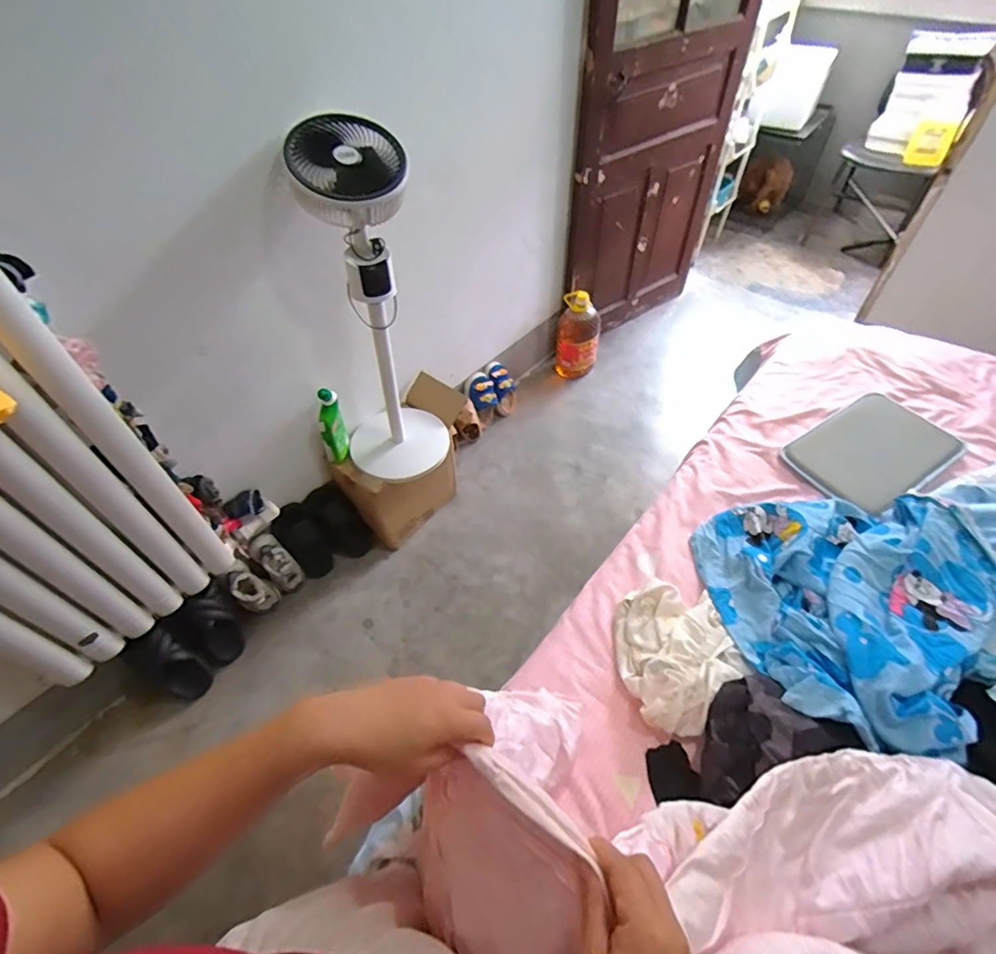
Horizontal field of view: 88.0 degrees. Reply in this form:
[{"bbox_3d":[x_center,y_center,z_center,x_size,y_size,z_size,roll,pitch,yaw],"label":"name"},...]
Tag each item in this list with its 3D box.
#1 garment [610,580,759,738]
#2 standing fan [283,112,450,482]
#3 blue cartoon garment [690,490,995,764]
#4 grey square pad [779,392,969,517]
[{"bbox_3d":[0.291,0.285,0.843,0.195,0.069,0.234,-13,51,-9],"label":"garment"},{"bbox_3d":[-0.291,-0.334,1.222,0.275,0.813,0.261,-15,52,-10],"label":"standing fan"},{"bbox_3d":[0.567,0.193,0.883,0.444,0.142,0.473,33,59,25],"label":"blue cartoon garment"},{"bbox_3d":[0.831,-0.058,1.146,0.372,0.026,0.229,-28,55,-20],"label":"grey square pad"}]

